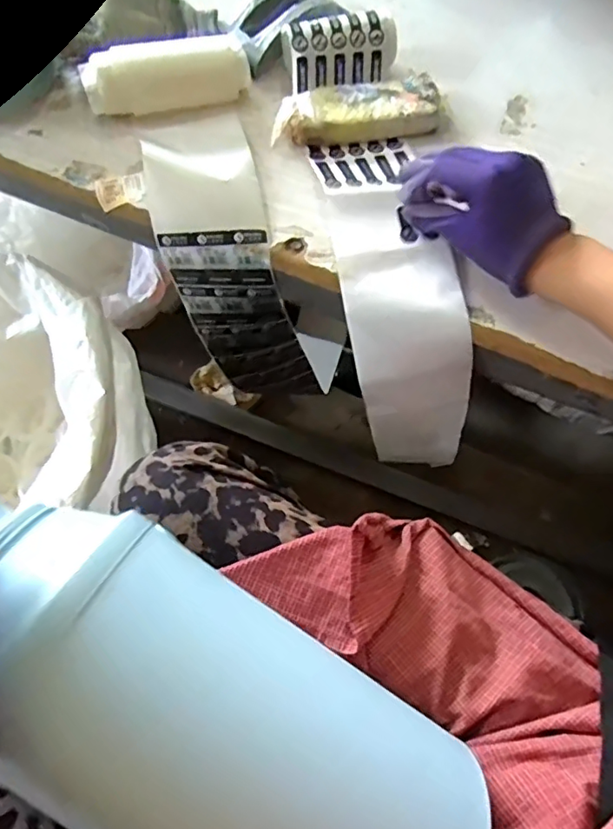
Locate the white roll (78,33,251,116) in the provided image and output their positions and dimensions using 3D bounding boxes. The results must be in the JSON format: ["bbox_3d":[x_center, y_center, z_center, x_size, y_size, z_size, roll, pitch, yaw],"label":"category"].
[{"bbox_3d":[-0.129,-0.315,0.519,0.148,0.046,0.032,-15,68,-9],"label":"white roll"}]

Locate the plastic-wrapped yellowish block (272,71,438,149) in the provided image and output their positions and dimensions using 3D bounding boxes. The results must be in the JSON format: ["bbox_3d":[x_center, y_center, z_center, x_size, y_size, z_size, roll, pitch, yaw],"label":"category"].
[{"bbox_3d":[0.047,-0.285,0.523,0.152,0.027,0.055,-4,67,-4],"label":"plastic-wrapped yellowish block"}]

